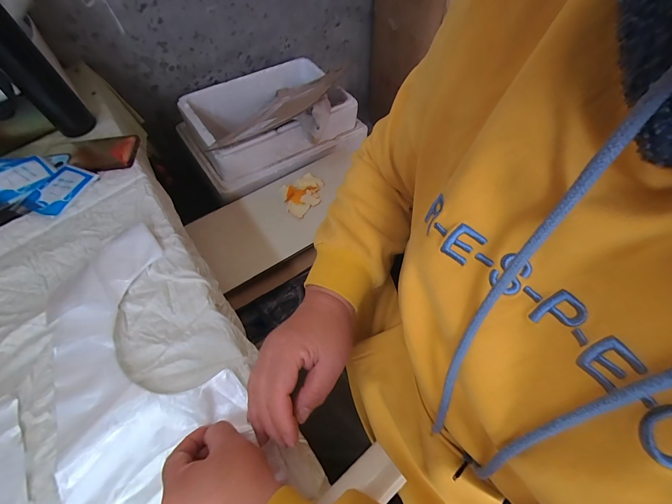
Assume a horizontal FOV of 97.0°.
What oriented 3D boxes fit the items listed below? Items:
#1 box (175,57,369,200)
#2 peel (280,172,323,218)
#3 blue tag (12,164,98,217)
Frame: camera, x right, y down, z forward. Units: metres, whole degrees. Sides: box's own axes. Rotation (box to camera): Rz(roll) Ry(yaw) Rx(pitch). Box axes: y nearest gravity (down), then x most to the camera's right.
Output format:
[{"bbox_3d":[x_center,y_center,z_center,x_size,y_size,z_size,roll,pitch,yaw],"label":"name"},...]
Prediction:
[{"bbox_3d":[-0.177,-0.372,0.844,0.471,0.157,0.351,-29,63,-12],"label":"box"},{"bbox_3d":[-0.079,-0.149,0.756,0.104,0.041,0.110,-2,61,3],"label":"peel"},{"bbox_3d":[-0.436,-0.096,0.464,0.065,0.009,0.100,22,66,6],"label":"blue tag"}]

